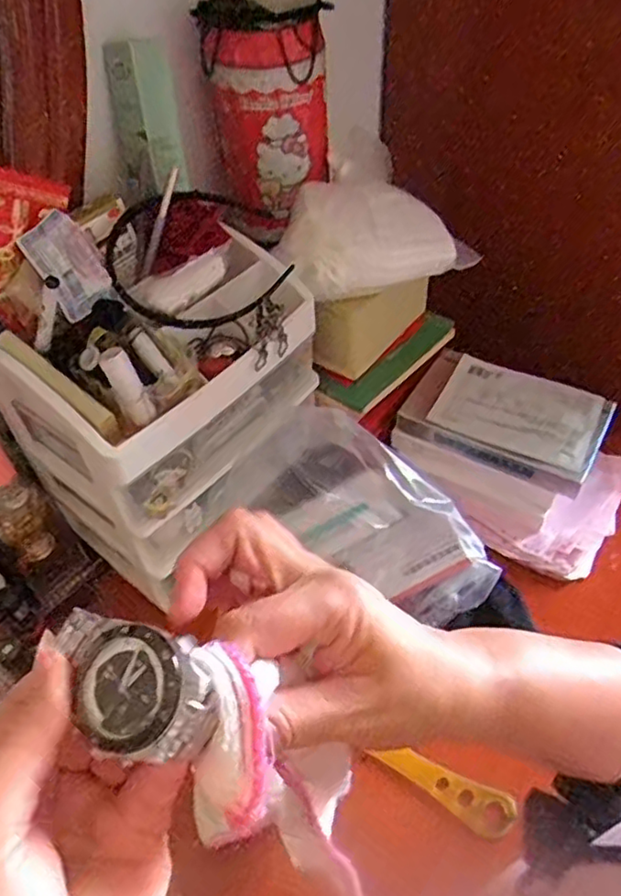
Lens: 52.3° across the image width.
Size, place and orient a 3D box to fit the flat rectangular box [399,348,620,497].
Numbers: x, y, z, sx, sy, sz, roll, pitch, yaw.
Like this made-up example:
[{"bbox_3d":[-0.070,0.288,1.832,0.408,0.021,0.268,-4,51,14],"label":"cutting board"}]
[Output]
[{"bbox_3d":[0.206,-0.037,0.665,0.188,0.033,0.123,22,58,22],"label":"flat rectangular box"}]

